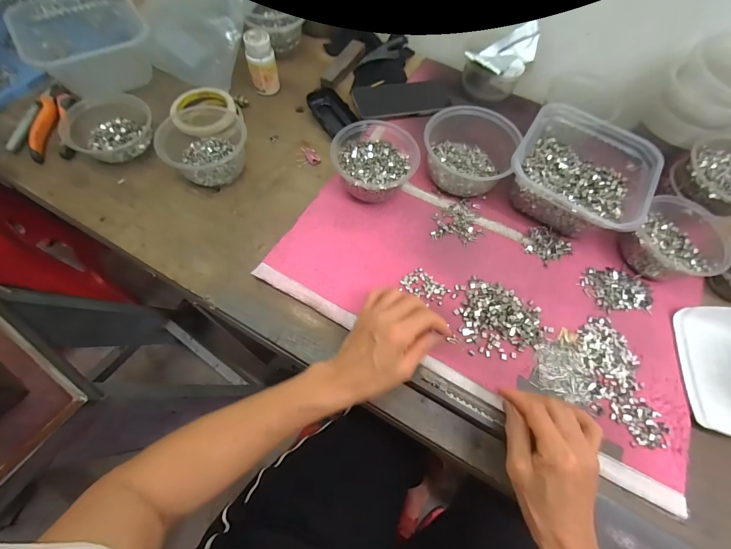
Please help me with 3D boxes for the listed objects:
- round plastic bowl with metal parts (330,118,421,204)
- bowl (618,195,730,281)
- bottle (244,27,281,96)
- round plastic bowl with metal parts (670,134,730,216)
[{"bbox_3d":[0.009,-0.160,0.466,0.116,0.057,0.123,-24,68,-15],"label":"round plastic bowl with metal parts"},{"bbox_3d":[0.412,-0.045,0.441,0.127,0.046,0.113,-40,74,-17],"label":"bowl"},{"bbox_3d":[-0.169,-0.343,0.542,0.043,0.084,0.042,-15,66,-11],"label":"bottle"},{"bbox_3d":[0.491,-0.136,0.438,0.123,0.041,0.109,-28,69,-16],"label":"round plastic bowl with metal parts"}]

